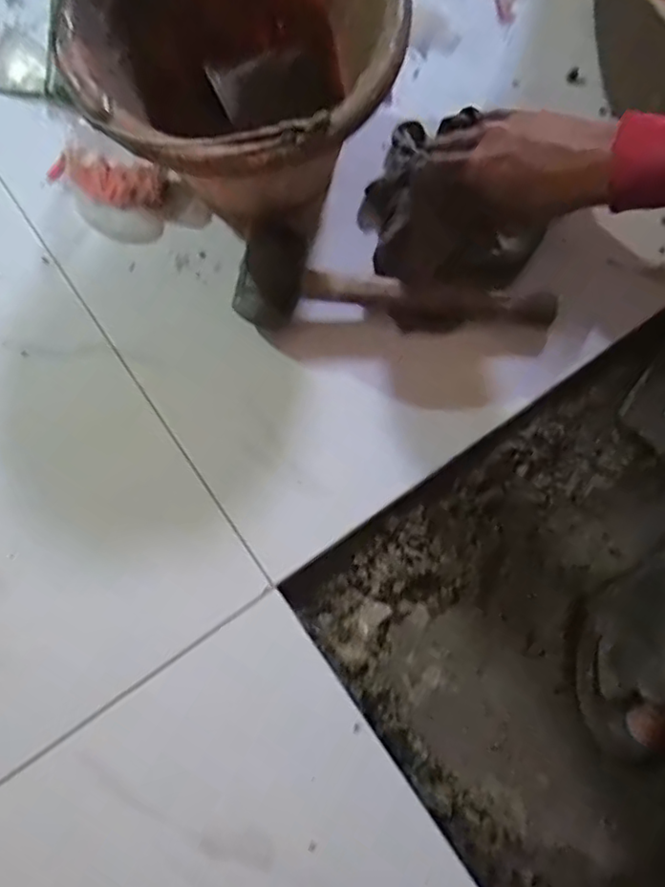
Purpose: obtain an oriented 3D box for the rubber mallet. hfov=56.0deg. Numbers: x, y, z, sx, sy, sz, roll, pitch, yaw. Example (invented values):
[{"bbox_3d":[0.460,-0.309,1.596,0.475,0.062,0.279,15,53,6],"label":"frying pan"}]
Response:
[{"bbox_3d":[0.055,-0.120,0.538,0.267,0.056,0.080,13,79,2],"label":"rubber mallet"}]

